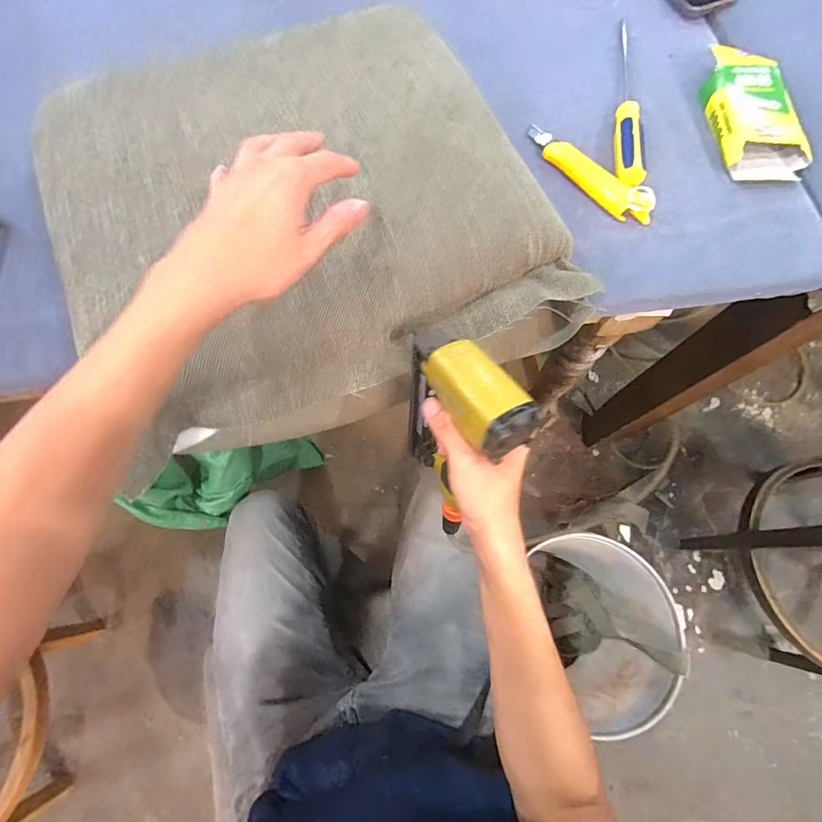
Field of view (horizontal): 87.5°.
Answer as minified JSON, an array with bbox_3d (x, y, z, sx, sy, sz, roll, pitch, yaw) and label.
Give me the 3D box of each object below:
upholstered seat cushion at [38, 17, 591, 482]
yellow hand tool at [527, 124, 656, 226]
[{"bbox_3d":[-0.100,-0.194,0.419,0.430,0.073,0.403,-22,72,-8],"label":"upholstered seat cushion"},{"bbox_3d":[0.192,-0.261,0.471,0.030,0.021,0.166,-41,76,-13],"label":"yellow hand tool"}]

